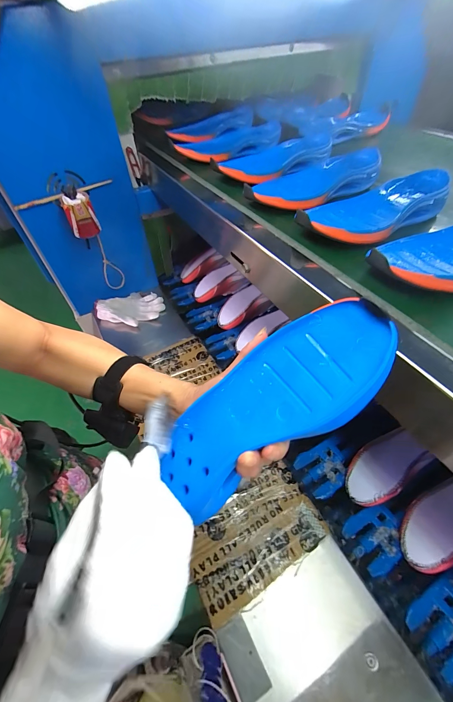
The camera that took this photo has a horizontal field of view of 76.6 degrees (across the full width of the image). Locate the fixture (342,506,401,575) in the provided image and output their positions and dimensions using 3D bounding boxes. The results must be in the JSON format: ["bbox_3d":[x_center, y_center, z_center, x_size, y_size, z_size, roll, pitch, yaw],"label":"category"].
[{"bbox_3d":[0.276,0.348,0.531,0.103,0.024,0.091,-14,52,-11],"label":"fixture"}]

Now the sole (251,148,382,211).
[{"bbox_3d":[0.158,-0.309,0.514,0.253,0.042,0.134,-30,56,-23],"label":"sole"}]

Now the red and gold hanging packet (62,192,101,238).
[{"bbox_3d":[-0.358,-0.331,0.709,0.066,0.089,0.050,-22,53,-17],"label":"red and gold hanging packet"}]

